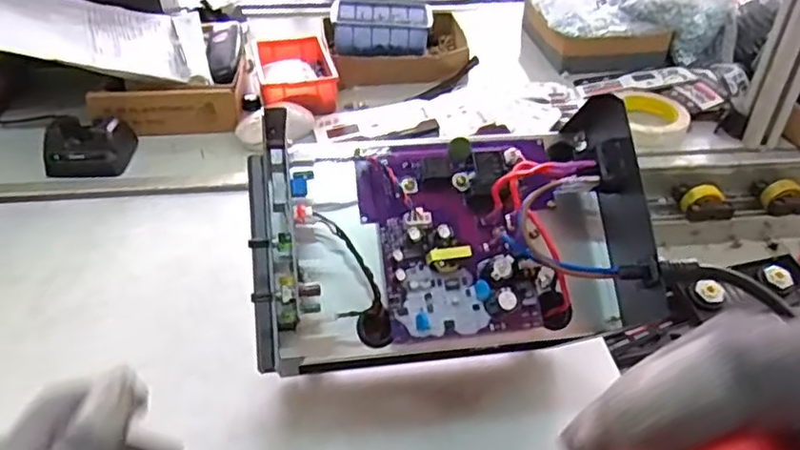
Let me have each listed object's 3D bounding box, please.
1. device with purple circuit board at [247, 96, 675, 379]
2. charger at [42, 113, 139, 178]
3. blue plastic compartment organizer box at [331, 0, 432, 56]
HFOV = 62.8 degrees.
[{"bbox_3d":[0.030,0.008,0.437,0.255,0.091,0.152,-8,78,-3],"label":"device with purple circuit board"},{"bbox_3d":[-0.352,-0.091,0.742,0.090,0.048,0.068,-5,39,-8],"label":"charger"},{"bbox_3d":[-0.028,-0.294,0.976,0.148,0.036,0.120,6,39,5],"label":"blue plastic compartment organizer box"}]

